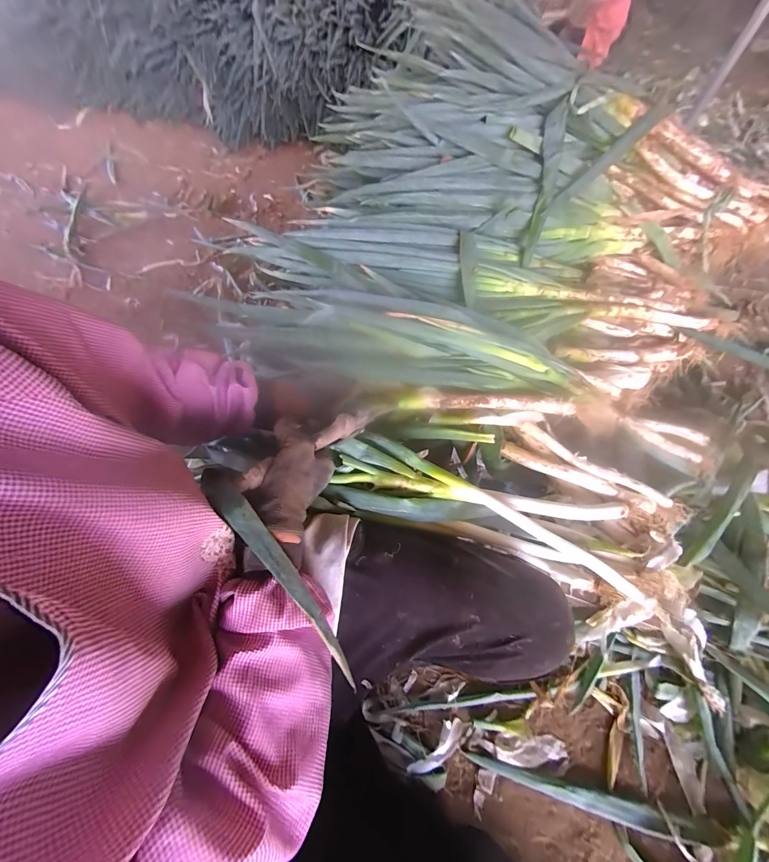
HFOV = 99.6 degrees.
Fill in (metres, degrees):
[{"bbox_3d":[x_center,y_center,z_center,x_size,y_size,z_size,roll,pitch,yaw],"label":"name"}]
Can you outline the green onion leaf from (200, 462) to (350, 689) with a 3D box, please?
[{"bbox_3d":[-0.102,0.115,0.292,0.024,0.018,0.221,-38,74,-23],"label":"green onion leaf"}]

